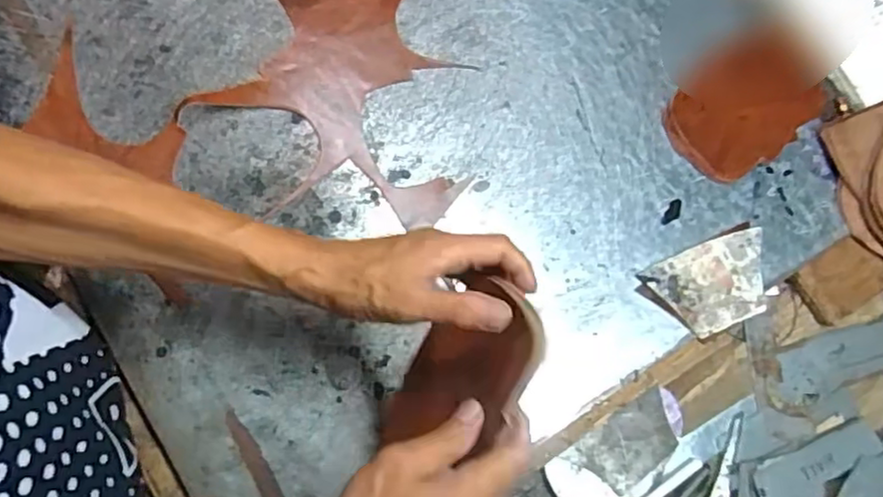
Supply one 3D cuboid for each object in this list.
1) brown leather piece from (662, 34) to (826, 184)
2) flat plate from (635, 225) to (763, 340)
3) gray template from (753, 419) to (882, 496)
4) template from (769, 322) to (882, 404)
[{"bbox_3d":[0.277,-0.131,0.590,0.155,0.008,0.101,-37,92,-13],"label":"brown leather piece"},{"bbox_3d":[0.236,0.032,0.556,0.111,0.004,0.071,-21,82,-11],"label":"flat plate"},{"bbox_3d":[0.328,0.197,0.556,0.123,0.005,0.060,-18,72,-12],"label":"gray template"},{"bbox_3d":[0.387,0.095,0.594,0.187,0.006,0.047,-16,82,-10],"label":"template"}]

